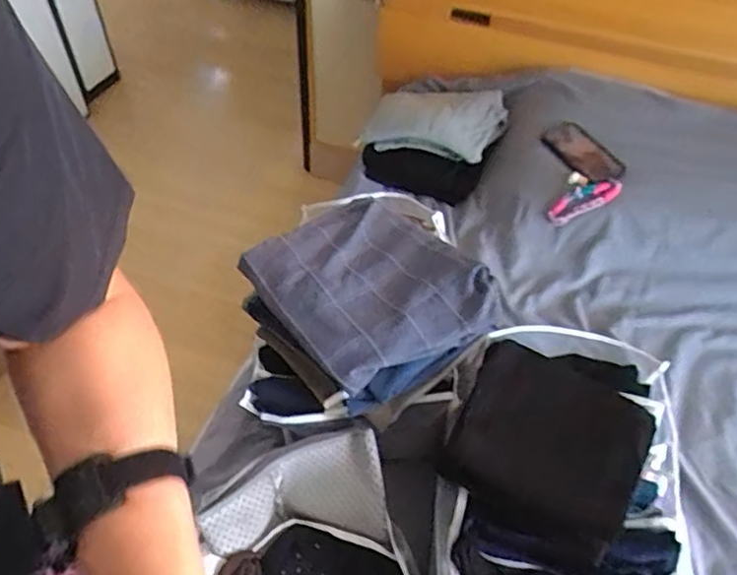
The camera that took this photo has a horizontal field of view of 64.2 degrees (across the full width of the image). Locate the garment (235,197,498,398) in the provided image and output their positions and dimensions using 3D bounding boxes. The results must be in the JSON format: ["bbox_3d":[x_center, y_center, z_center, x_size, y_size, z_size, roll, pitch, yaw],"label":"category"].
[{"bbox_3d":[-0.005,-0.010,0.785,0.264,0.069,0.307,-24,49,-29],"label":"garment"}]

